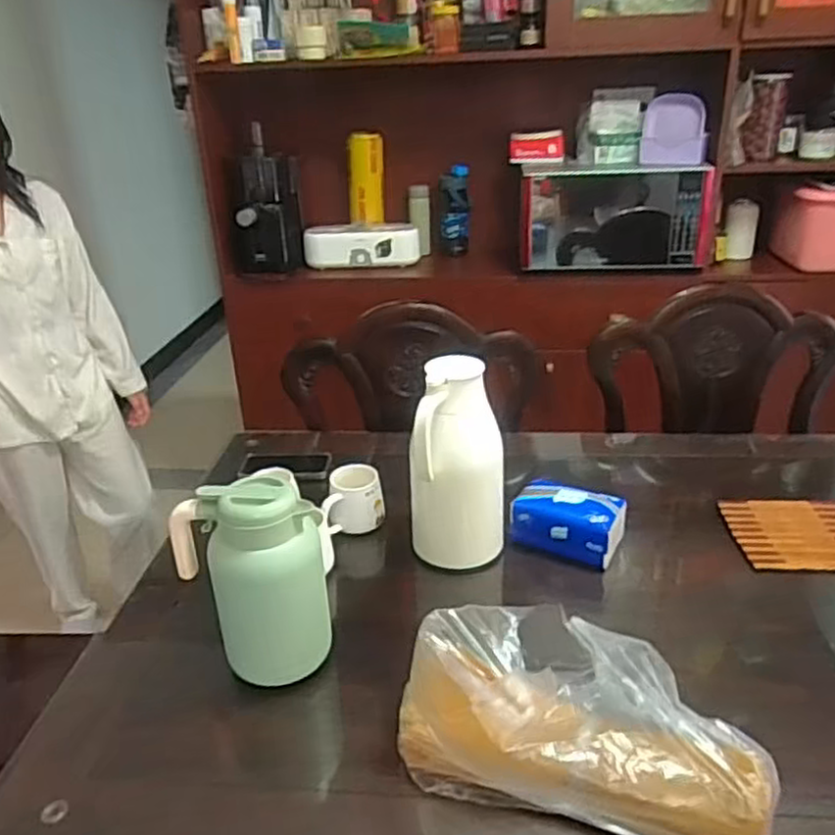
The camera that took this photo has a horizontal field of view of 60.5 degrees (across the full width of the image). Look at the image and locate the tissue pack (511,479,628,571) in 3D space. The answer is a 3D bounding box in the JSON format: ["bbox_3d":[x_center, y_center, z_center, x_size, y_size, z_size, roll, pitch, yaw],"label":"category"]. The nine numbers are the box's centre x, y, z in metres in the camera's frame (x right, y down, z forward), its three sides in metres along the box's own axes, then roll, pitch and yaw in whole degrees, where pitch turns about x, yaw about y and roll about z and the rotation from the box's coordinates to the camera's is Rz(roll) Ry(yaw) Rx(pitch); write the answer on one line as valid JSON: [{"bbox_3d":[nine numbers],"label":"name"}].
[{"bbox_3d":[0.235,0.163,1.124,0.168,0.077,0.096,11,29,25],"label":"tissue pack"}]

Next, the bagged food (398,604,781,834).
[{"bbox_3d":[0.173,0.302,0.749,0.363,0.141,0.228,9,28,21],"label":"bagged food"}]

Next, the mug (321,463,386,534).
[{"bbox_3d":[-0.102,0.142,1.166,0.096,0.096,0.088,-3,26,-1],"label":"mug"}]

